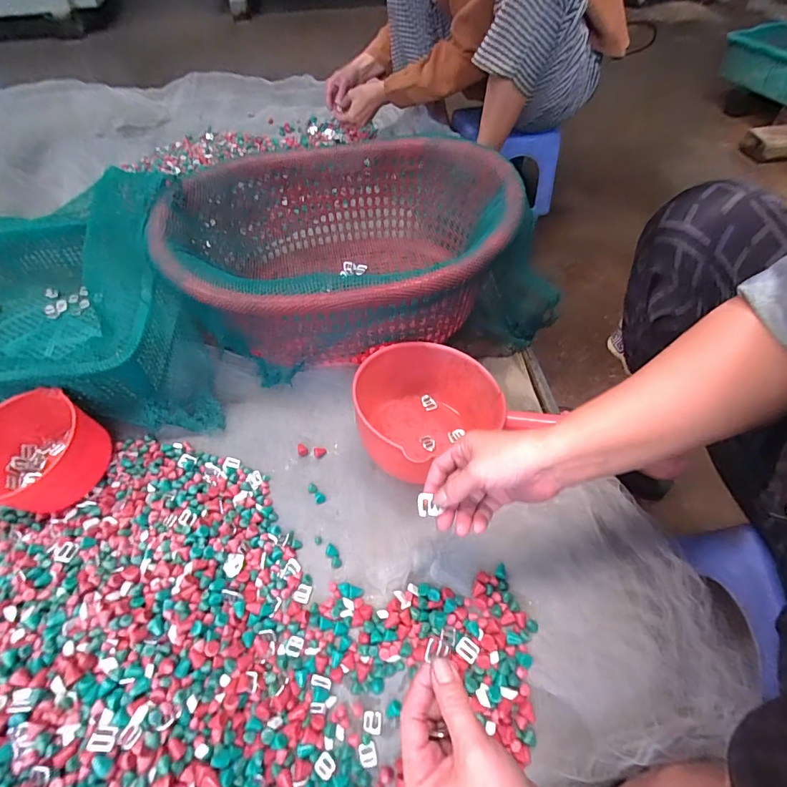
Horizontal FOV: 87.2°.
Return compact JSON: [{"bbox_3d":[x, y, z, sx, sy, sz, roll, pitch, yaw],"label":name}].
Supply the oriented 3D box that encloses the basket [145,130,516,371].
[{"bbox_3d":[-0.070,-0.230,0.684,0.512,0.210,0.385,-5,55,-2],"label":"basket"}]

